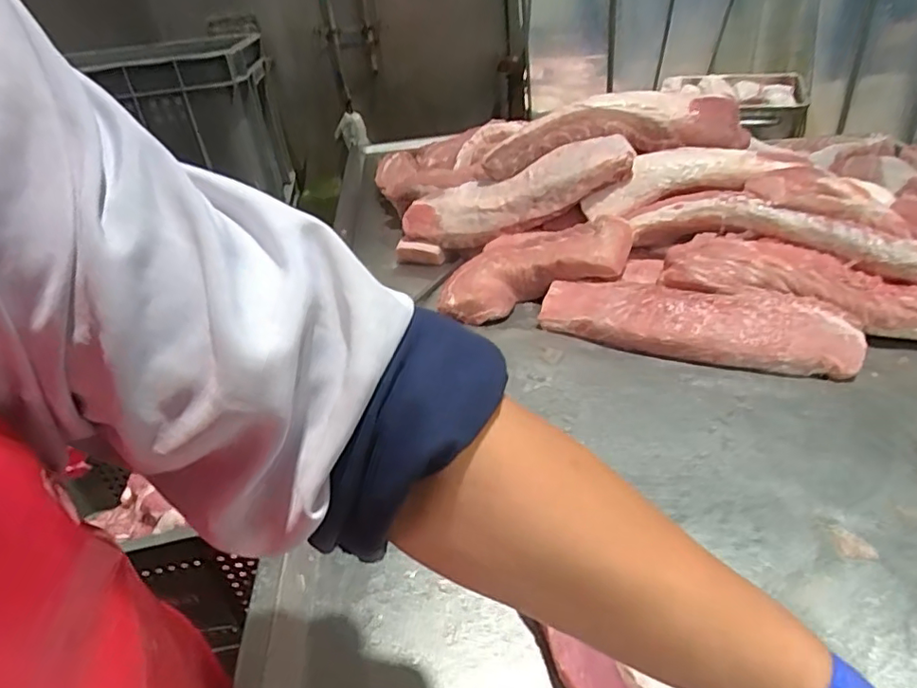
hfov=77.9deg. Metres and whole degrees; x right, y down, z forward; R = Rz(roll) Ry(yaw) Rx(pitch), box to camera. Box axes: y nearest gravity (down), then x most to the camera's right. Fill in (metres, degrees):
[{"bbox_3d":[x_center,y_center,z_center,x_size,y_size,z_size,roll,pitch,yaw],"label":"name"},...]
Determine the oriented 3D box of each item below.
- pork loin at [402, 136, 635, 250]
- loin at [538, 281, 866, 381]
[{"bbox_3d":[0.104,-0.280,1.093,0.454,0.107,0.090,-14,27,24],"label":"pork loin"},{"bbox_3d":[0.335,-0.033,0.832,0.434,0.074,0.119,13,36,28],"label":"loin"}]

